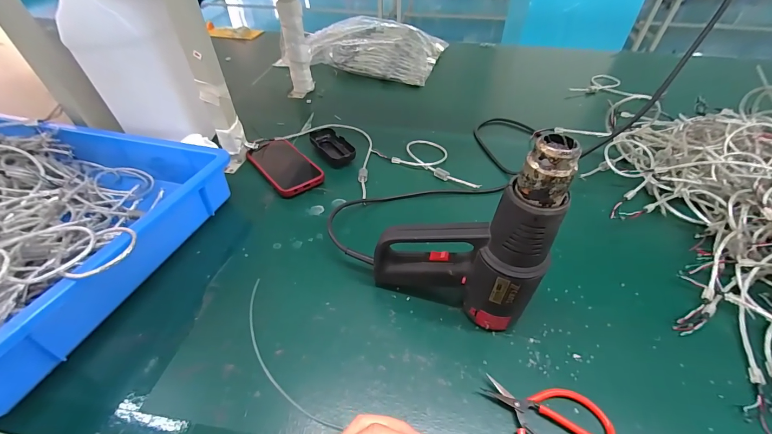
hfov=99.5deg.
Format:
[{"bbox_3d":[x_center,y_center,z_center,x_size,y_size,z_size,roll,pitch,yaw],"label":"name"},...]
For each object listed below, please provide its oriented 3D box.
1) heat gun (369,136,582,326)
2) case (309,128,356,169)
[{"bbox_3d":[0.087,0.015,0.337,0.181,0.225,0.077,19,49,18],"label":"heat gun"},{"bbox_3d":[-0.103,-0.136,0.634,0.053,0.021,0.109,-28,52,-24],"label":"case"}]

